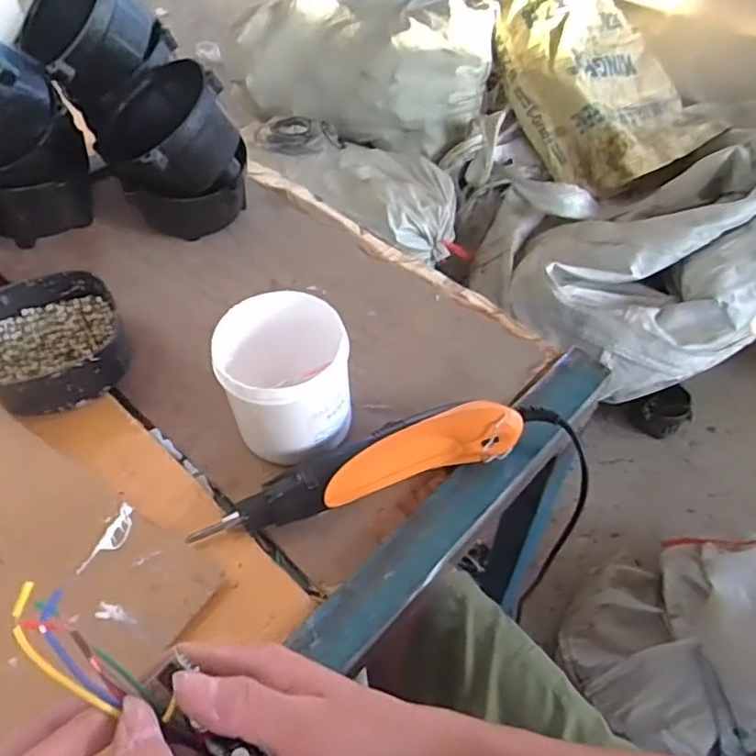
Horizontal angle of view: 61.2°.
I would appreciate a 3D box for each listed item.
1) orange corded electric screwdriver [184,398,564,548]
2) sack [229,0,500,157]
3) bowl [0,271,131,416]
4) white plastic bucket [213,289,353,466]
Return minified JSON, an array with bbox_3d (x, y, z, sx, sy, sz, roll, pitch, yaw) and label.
[{"bbox_3d":[0.003,0.062,0.475,0.283,0.048,0.048,-14,53,-10],"label":"orange corded electric screwdriver"},{"bbox_3d":[-0.064,-0.793,1.556,0.671,0.265,0.304,15,53,12],"label":"sack"},{"bbox_3d":[-0.278,-0.030,0.544,0.115,0.045,0.126,0,52,0],"label":"bowl"},{"bbox_3d":[-0.067,0.007,0.481,0.089,0.115,0.082,0,52,0],"label":"white plastic bucket"}]

